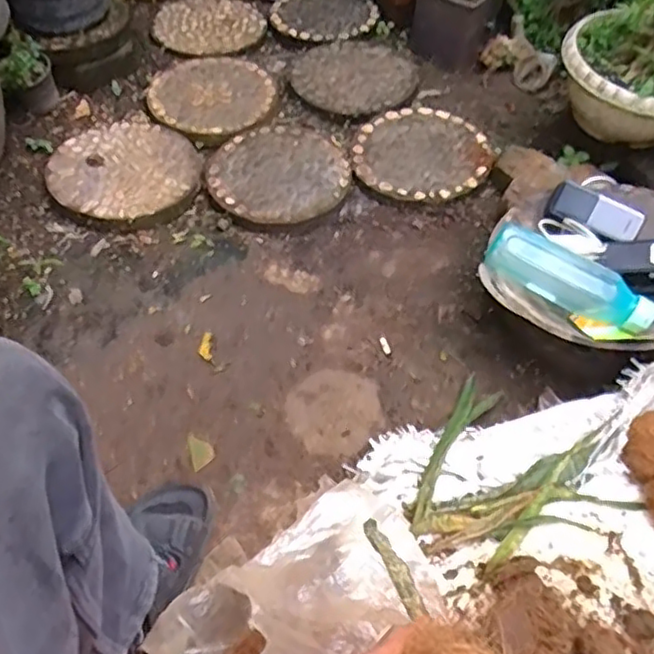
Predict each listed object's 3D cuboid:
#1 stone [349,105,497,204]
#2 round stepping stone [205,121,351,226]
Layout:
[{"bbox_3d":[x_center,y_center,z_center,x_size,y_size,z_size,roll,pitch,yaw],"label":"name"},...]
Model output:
[{"bbox_3d":[0.170,-0.308,1.186,0.238,0.043,0.238,1,53,-1],"label":"stone"},{"bbox_3d":[-0.080,-0.273,1.153,0.237,0.030,0.240,1,53,-1],"label":"round stepping stone"}]

